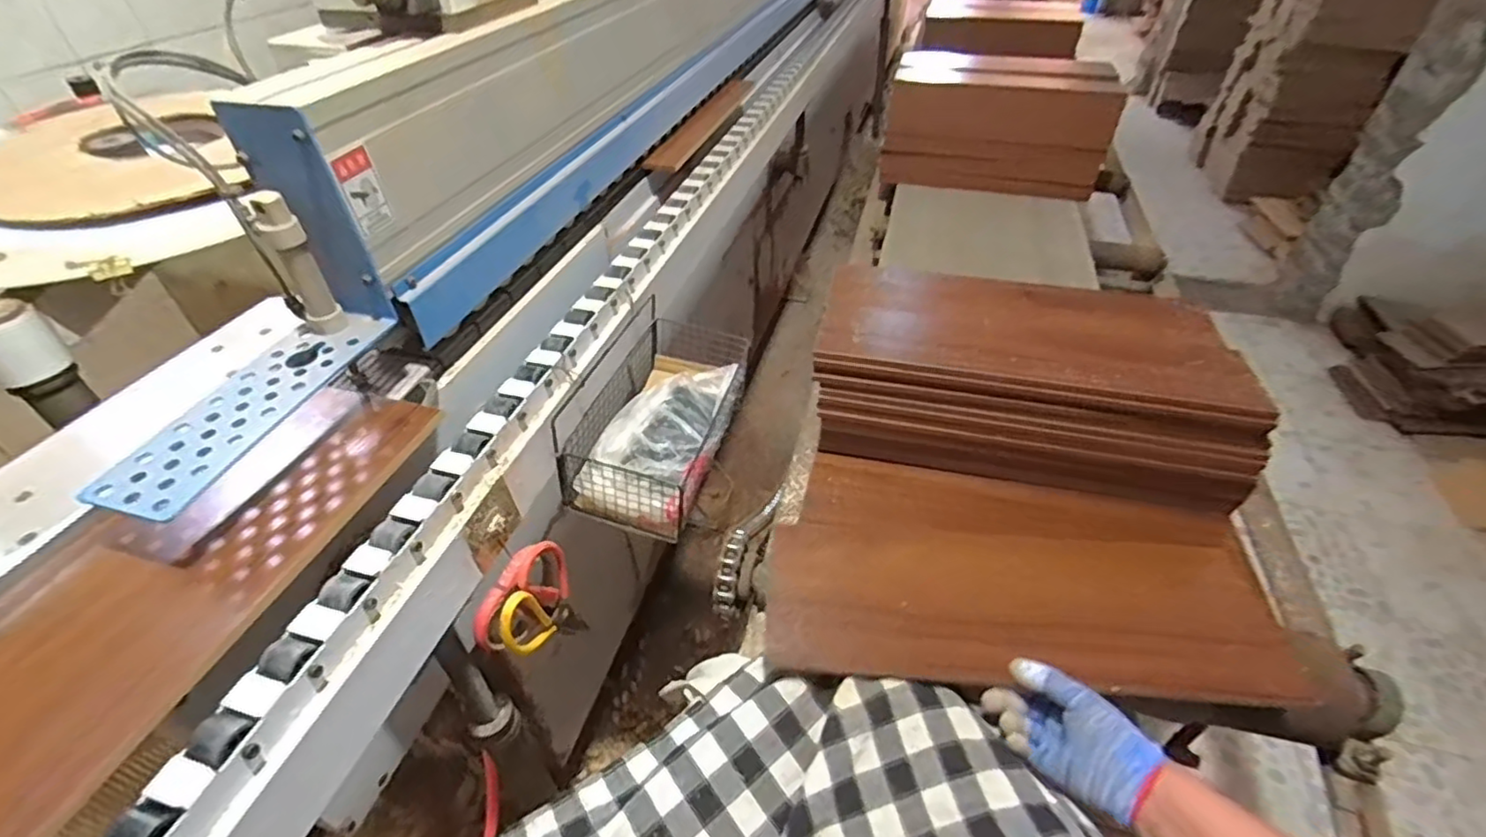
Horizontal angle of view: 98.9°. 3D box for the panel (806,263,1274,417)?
[{"bbox_3d":[0.335,-0.112,0.768,0.462,0.022,0.233,10,44,9],"label":"panel"}]

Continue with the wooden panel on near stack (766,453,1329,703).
[{"bbox_3d":[0.283,0.147,0.669,0.491,0.027,0.272,3,37,4],"label":"wooden panel on near stack"}]

